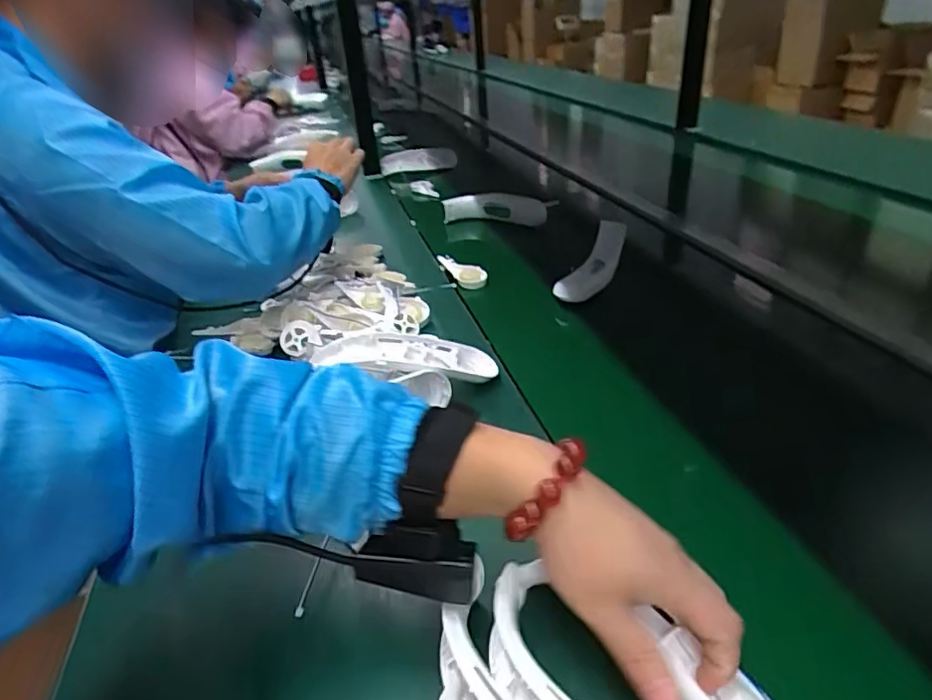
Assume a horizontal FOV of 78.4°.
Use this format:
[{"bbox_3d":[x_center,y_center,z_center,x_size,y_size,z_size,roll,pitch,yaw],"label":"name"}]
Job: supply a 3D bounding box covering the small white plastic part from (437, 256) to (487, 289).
[{"bbox_3d":[-0.006,-0.126,0.892,0.051,0.035,0.080,-17,36,-22],"label":"small white plastic part"}]

